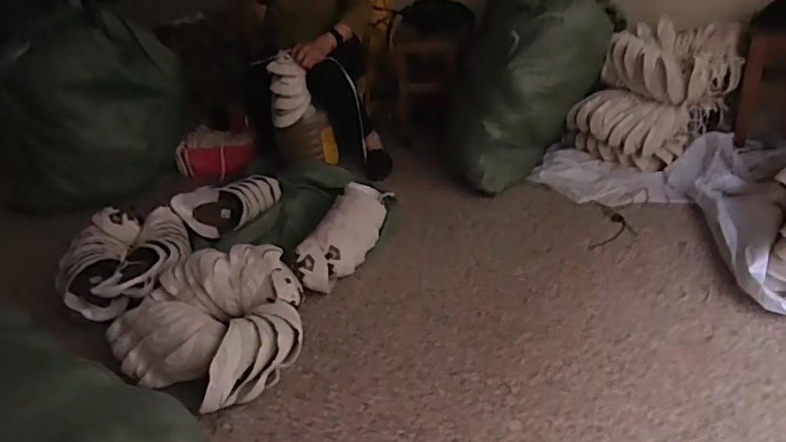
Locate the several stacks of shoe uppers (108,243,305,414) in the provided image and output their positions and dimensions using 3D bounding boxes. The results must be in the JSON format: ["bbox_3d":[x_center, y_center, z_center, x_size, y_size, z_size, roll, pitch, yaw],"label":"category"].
[{"bbox_3d":[-0.377,0.217,1.269,0.368,0.162,0.373,12,35,30],"label":"several stacks of shoe uppers"}]

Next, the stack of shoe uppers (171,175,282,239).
[{"bbox_3d":[-0.469,-0.053,1.709,0.307,0.110,0.115,-27,35,-30],"label":"stack of shoe uppers"}]

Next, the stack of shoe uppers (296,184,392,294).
[{"bbox_3d":[-0.109,0.025,1.574,0.125,0.130,0.489,3,32,18],"label":"stack of shoe uppers"}]

